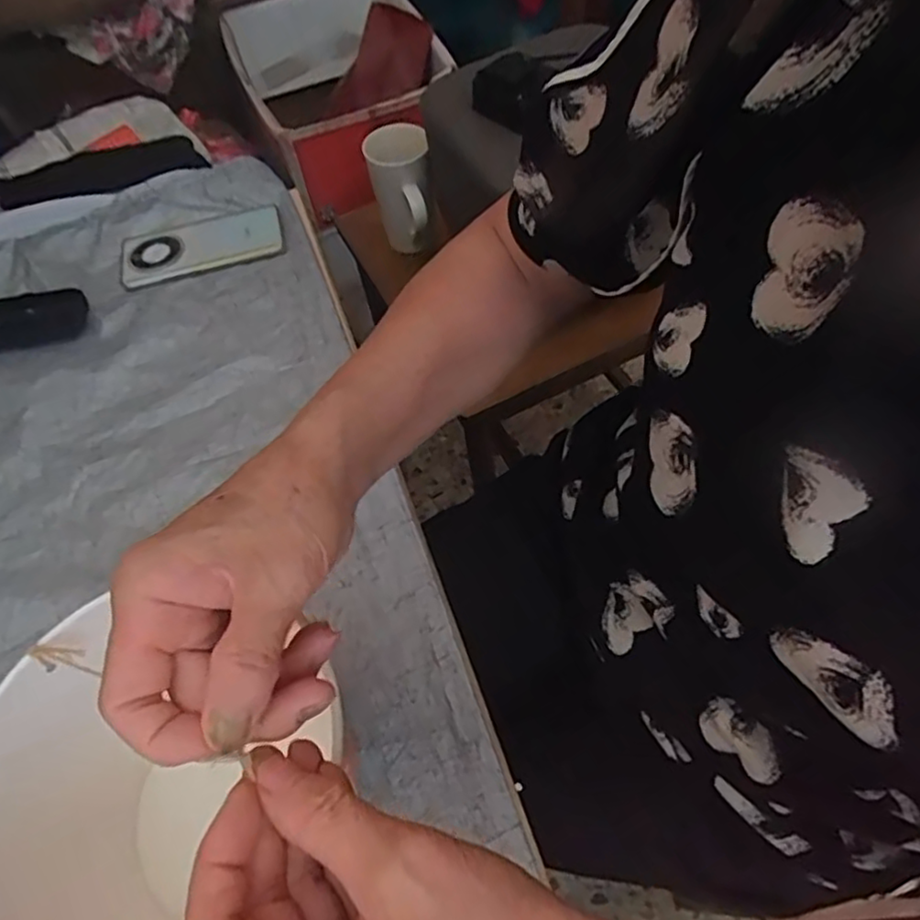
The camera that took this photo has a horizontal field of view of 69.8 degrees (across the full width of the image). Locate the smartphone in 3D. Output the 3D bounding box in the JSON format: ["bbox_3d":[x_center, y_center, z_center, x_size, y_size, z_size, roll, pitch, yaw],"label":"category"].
[{"bbox_3d":[-0.265,-0.222,0.675,0.161,0.012,0.081,-20,57,-9],"label":"smartphone"}]

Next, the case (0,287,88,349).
[{"bbox_3d":[-0.406,-0.133,0.617,0.104,0.022,0.053,-6,56,0],"label":"case"}]

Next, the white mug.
[{"bbox_3d":[-0.075,-0.348,0.860,0.077,0.133,0.086,-11,56,-1],"label":"white mug"}]

